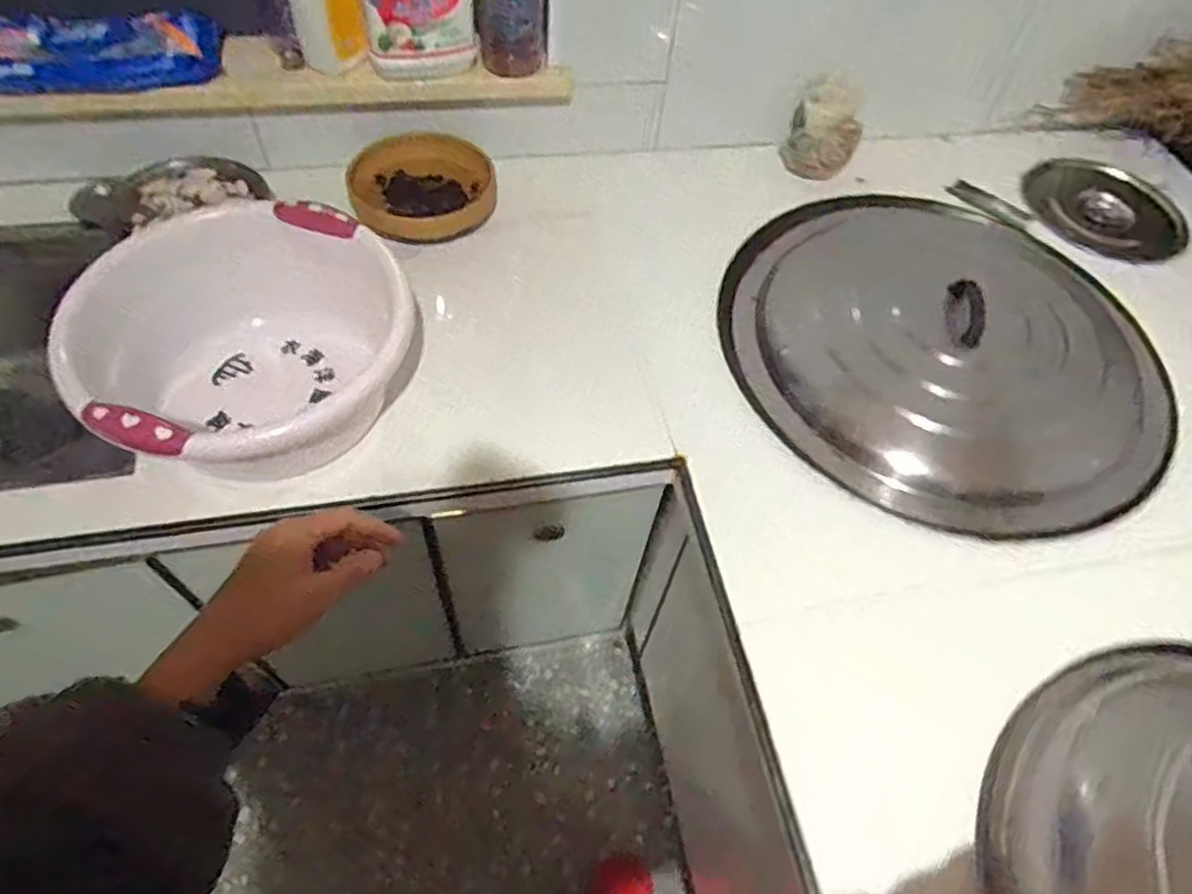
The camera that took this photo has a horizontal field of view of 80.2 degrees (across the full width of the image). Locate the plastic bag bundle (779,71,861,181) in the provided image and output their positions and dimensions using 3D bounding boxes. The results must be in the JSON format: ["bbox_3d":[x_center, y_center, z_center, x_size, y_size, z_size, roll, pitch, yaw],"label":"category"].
[{"bbox_3d":[0.365,-0.513,1.128,0.124,0.107,0.112,-36,66,-25],"label":"plastic bag bundle"}]

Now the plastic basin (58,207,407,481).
[{"bbox_3d":[-0.369,-0.090,0.775,0.312,0.196,0.287,2,56,-3],"label":"plastic basin"}]

